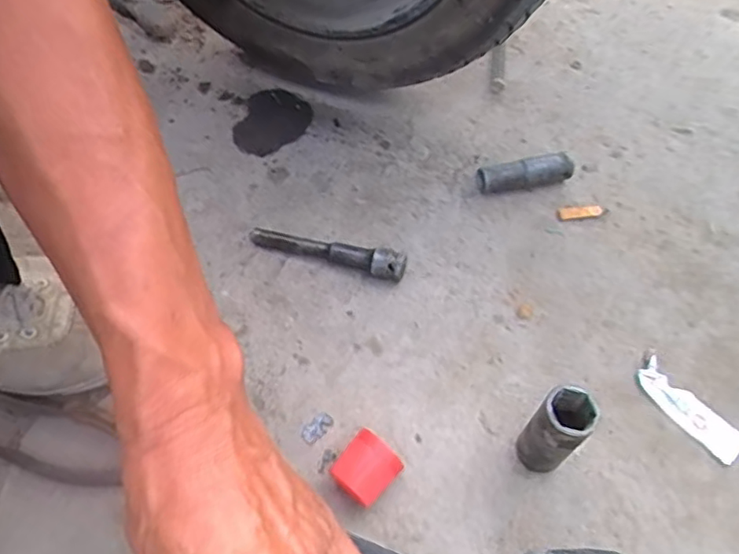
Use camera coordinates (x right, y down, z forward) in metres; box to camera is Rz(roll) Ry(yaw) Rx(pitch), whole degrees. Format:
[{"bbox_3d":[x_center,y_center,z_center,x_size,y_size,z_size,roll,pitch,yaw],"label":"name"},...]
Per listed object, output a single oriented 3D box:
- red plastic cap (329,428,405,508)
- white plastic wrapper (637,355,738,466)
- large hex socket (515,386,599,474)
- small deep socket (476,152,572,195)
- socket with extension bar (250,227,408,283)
[{"bbox_3d":[-0.002,0.119,0.368,0.032,0.034,0.035,34,64,19],"label":"red plastic cap"},{"bbox_3d":[0.215,0.089,0.406,0.026,0.005,0.076,-38,65,-21],"label":"white plastic wrapper"},{"bbox_3d":[0.109,0.092,0.357,0.028,0.080,0.027,38,65,21],"label":"large hex socket"},{"bbox_3d":[0.129,-0.085,0.500,0.077,0.023,0.019,-6,58,-4],"label":"small deep socket"},{"bbox_3d":[-0.033,-0.021,0.458,0.124,0.022,0.018,17,60,10],"label":"socket with extension bar"}]

